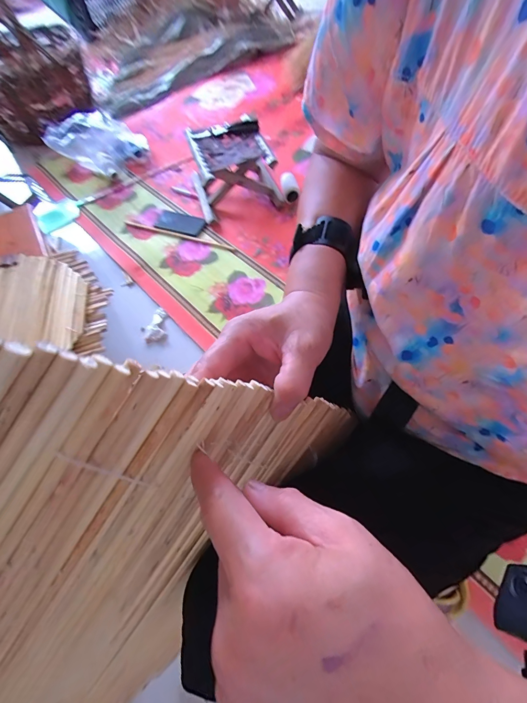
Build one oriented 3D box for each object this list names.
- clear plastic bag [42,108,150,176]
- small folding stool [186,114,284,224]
[{"bbox_3d":[-0.565,-0.723,1.131,0.317,0.151,0.127,-27,61,-9],"label":"clear plastic bag"},{"bbox_3d":[-0.101,-0.589,1.044,0.257,0.169,0.272,-18,60,-4],"label":"small folding stool"}]

